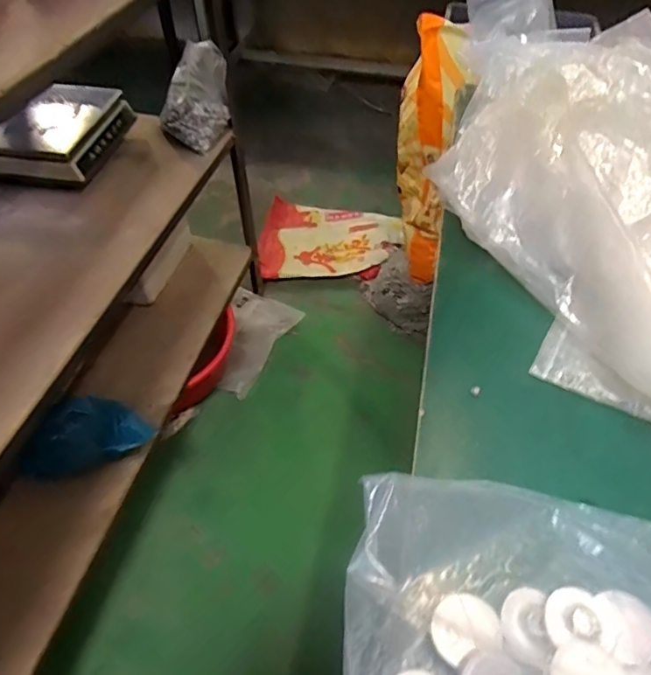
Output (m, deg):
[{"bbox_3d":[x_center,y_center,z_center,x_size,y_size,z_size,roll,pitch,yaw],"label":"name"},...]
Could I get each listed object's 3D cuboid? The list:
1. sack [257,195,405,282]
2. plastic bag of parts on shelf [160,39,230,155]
[{"bbox_3d":[0.012,-0.363,1.842,0.488,0.083,0.408,1,49,1],"label":"sack"},{"bbox_3d":[-0.302,-0.552,1.200,0.160,0.161,0.188,-10,50,-8],"label":"plastic bag of parts on shelf"}]

